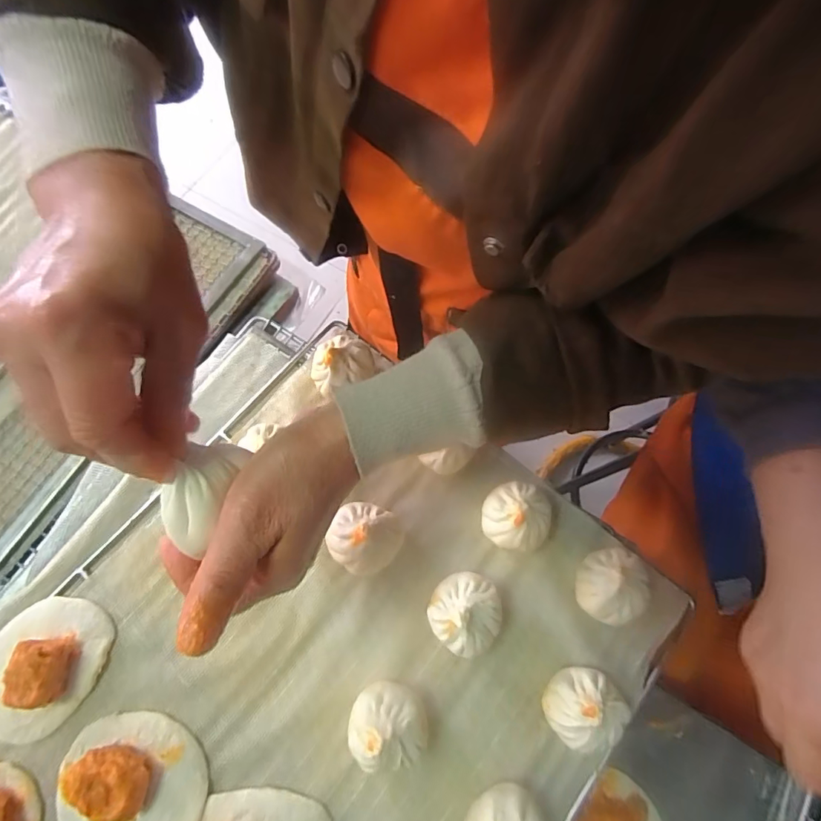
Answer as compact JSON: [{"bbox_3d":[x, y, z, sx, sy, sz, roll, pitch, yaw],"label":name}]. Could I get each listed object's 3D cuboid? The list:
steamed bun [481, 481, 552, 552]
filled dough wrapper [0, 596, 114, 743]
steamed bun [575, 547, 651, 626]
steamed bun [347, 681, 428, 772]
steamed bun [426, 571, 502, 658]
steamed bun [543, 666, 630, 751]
[{"bbox_3d":[0.084,0.083,0.380,0.051,0.043,0.050,1,71,-2],"label":"steamed bun"},{"bbox_3d":[-0.264,0.178,0.334,0.081,0.034,0.094,43,74,11],"label":"filled dough wrapper"},{"bbox_3d":[0.155,0.133,0.367,0.050,0.037,0.056,30,72,8],"label":"steamed bun"},{"bbox_3d":[-0.016,0.213,0.328,0.051,0.042,0.048,1,71,-2],"label":"steamed bun"},{"bbox_3d":[0.040,0.148,0.354,0.050,0.044,0.051,1,71,-2],"label":"steamed bun"},{"bbox_3d":[0.121,0.207,0.335,0.050,0.038,0.046,1,71,-2],"label":"steamed bun"}]

